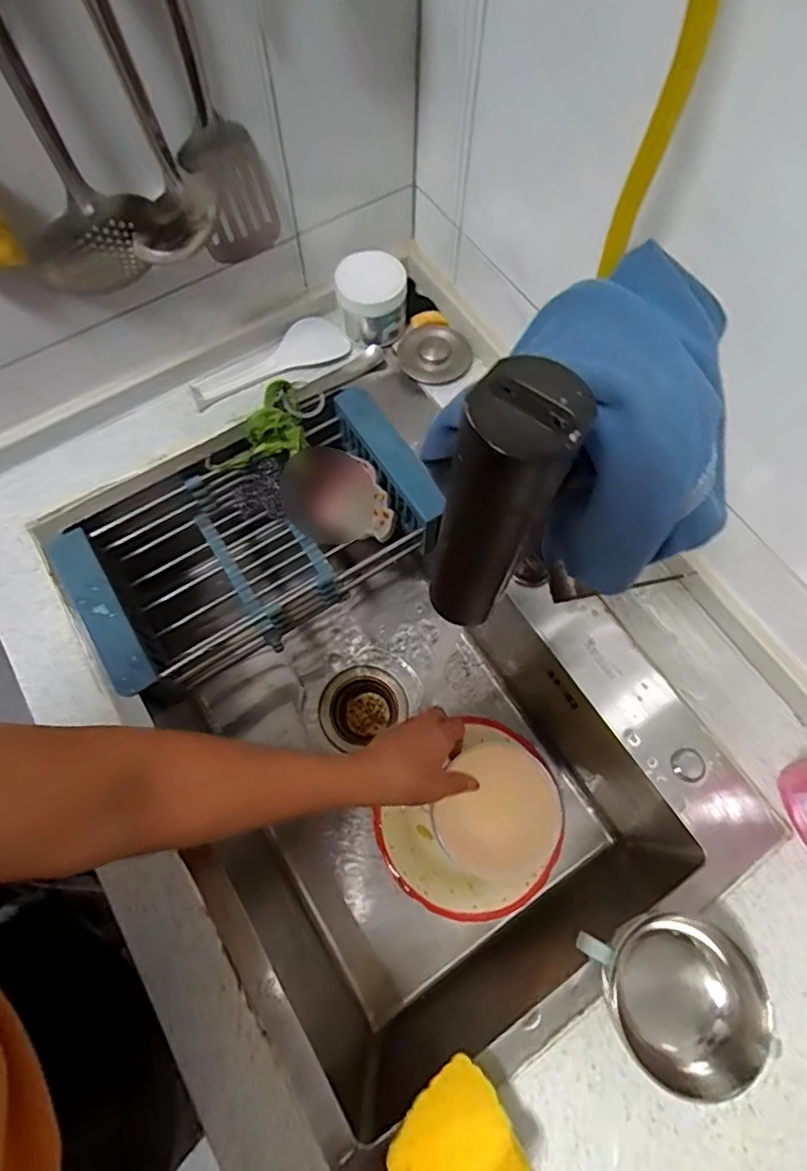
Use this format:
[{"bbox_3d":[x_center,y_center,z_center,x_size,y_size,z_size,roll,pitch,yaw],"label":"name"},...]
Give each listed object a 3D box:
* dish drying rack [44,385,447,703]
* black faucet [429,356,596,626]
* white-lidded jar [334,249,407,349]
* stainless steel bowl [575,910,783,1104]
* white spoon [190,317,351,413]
[{"bbox_3d":[-0.159,-0.051,0.636,0.385,0.085,0.197,-32,73,-13],"label":"dish drying rack"},{"bbox_3d":[0.031,-0.024,0.199,0.037,0.121,0.034,21,70,7],"label":"black faucet"},{"bbox_3d":[-0.037,-0.332,0.649,0.076,0.073,0.074,0,69,-1],"label":"white-lidded jar"},{"bbox_3d":[0.200,0.301,0.414,0.103,0.072,0.108,-17,70,-8],"label":"stainless steel bowl"},{"bbox_3d":[-0.155,-0.257,0.650,0.185,0.014,0.063,-30,72,-12],"label":"white spoon"}]

